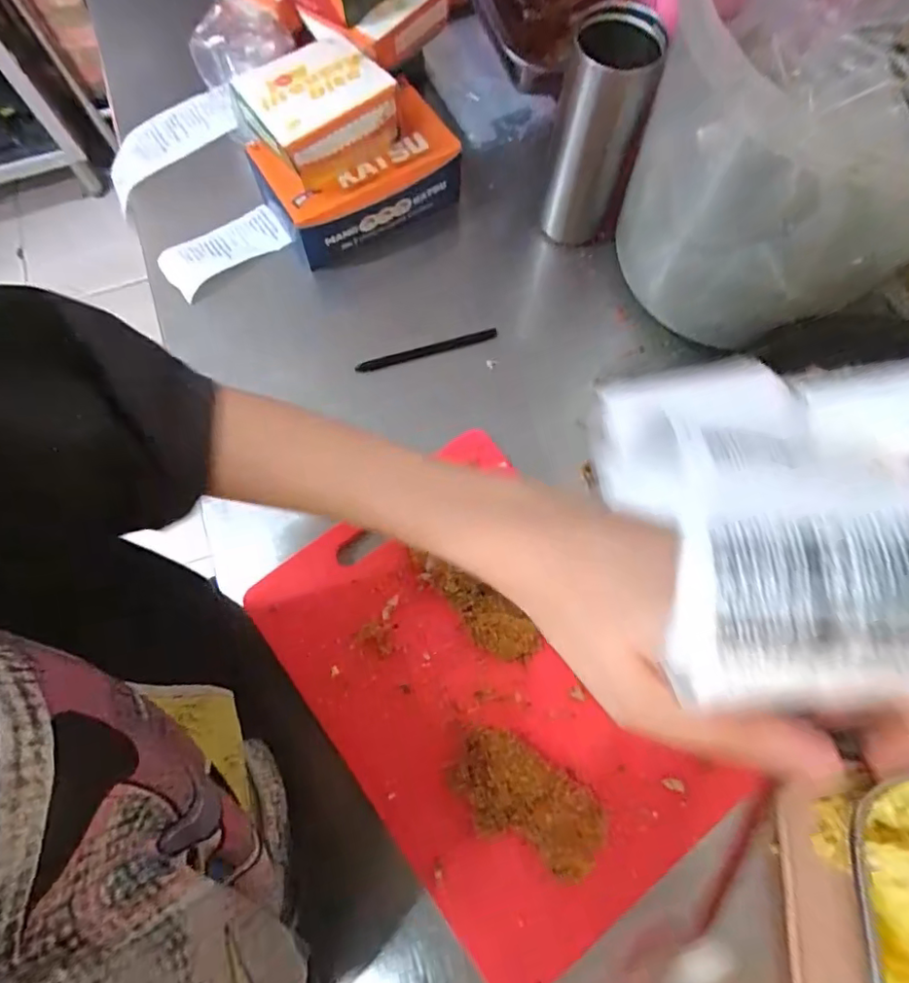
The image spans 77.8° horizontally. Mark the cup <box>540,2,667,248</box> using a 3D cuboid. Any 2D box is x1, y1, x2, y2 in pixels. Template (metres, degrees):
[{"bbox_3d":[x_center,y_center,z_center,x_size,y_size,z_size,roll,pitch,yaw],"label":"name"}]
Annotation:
[{"bbox_3d":[0.125,-0.308,0.497,0.070,0.178,0.059,16,74,6],"label":"cup"}]

